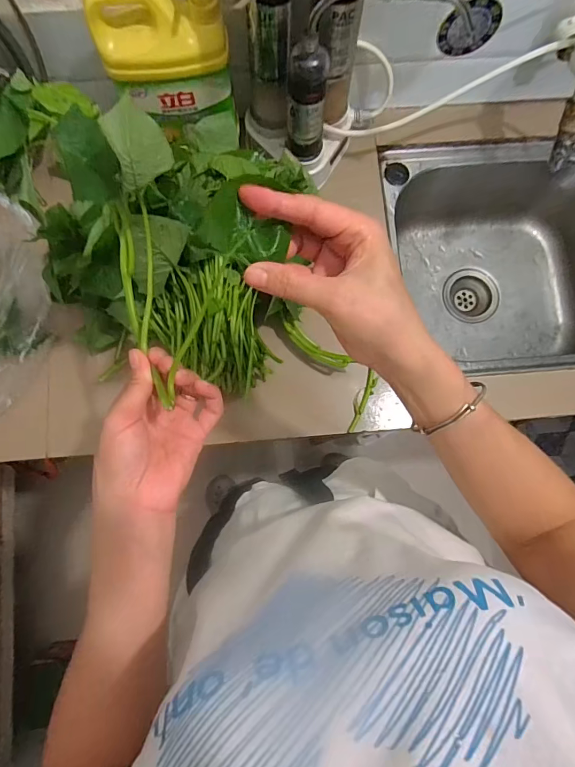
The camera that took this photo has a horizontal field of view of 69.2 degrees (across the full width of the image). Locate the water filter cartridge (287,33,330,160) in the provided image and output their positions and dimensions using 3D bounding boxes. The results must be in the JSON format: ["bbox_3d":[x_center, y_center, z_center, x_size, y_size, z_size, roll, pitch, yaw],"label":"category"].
[{"bbox_3d":[0.025,-0.345,0.504,0.048,0.148,0.055,4,82,0],"label":"water filter cartridge"}]

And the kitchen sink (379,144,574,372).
[{"bbox_3d":[0.373,-0.204,0.737,0.412,0.205,0.382,-6,82,-2],"label":"kitchen sink"}]

